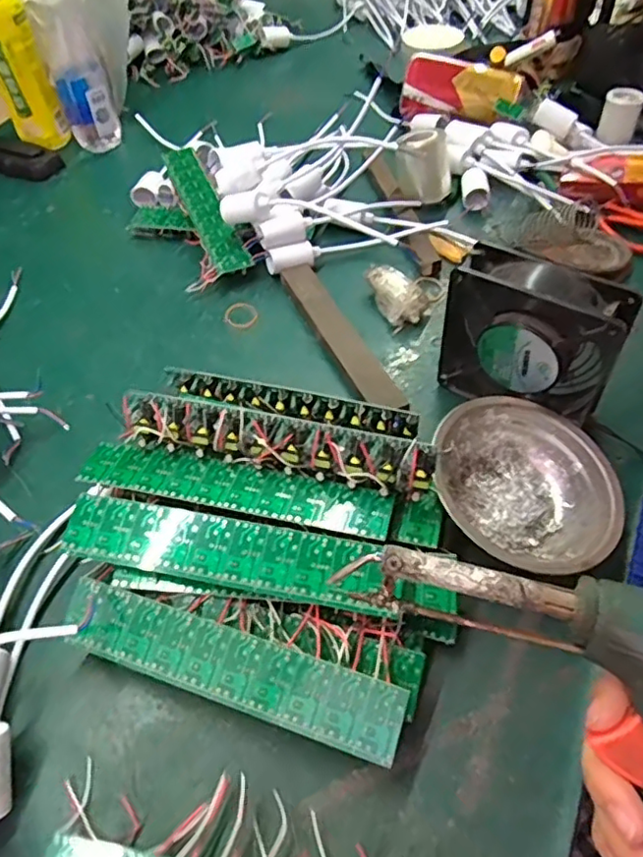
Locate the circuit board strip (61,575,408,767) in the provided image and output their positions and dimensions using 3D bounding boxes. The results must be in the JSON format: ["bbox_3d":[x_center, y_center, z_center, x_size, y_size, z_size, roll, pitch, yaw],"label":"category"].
[{"bbox_3d":[-0.052,0.132,0.336,0.196,0.004,0.037,15,75,14],"label":"circuit board strip"}]

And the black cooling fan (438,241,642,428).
[{"bbox_3d":[0.152,-0.066,0.437,0.118,0.109,0.047,33,61,25],"label":"black cooling fan"}]

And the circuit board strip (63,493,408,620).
[{"bbox_3d":[-0.060,0.074,0.354,0.186,0.010,0.041,9,70,8],"label":"circuit board strip"}]

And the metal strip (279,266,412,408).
[{"bbox_3d":[0.013,-0.087,0.532,0.036,0.010,0.199,-23,53,-14],"label":"metal strip"}]

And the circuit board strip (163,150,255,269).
[{"bbox_3d":[-0.124,-0.236,0.636,0.038,0.009,0.195,-20,62,-13],"label":"circuit board strip"}]

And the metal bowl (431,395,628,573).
[{"bbox_3d":[0.138,0.041,0.403,0.122,0.053,0.120,-2,53,2],"label":"metal bowl"}]

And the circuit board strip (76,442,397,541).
[{"bbox_3d":[-0.056,0.037,0.384,0.201,0.009,0.037,10,53,11],"label":"circuit board strip"}]

